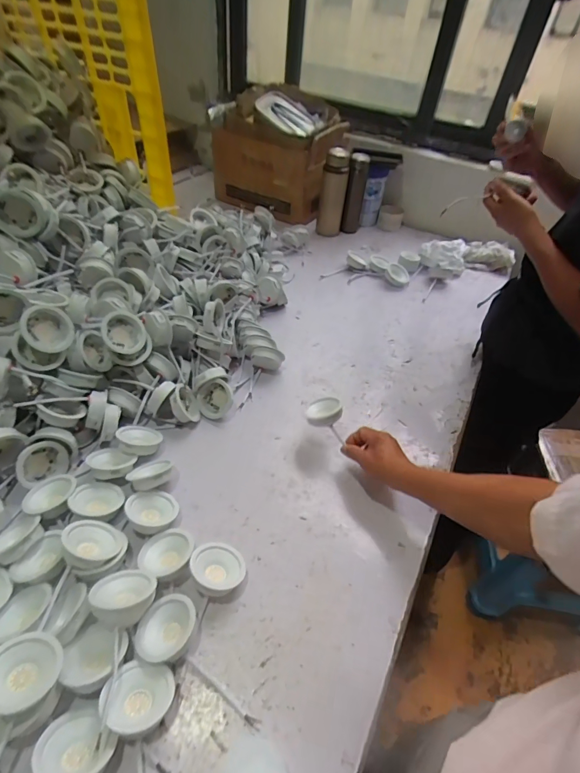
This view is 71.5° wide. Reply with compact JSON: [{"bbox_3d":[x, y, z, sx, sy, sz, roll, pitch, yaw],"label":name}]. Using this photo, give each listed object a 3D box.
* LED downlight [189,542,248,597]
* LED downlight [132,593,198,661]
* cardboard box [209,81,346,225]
[{"bbox_3d":[-0.094,0.241,0.528,0.074,0.025,0.074,18,25,-9],"label":"LED downlight"},{"bbox_3d":[-0.148,0.291,0.483,0.063,0.030,0.070,20,46,12],"label":"LED downlight"},{"bbox_3d":[-0.046,-0.835,1.426,0.422,0.337,0.296,18,46,10],"label":"cardboard box"}]

